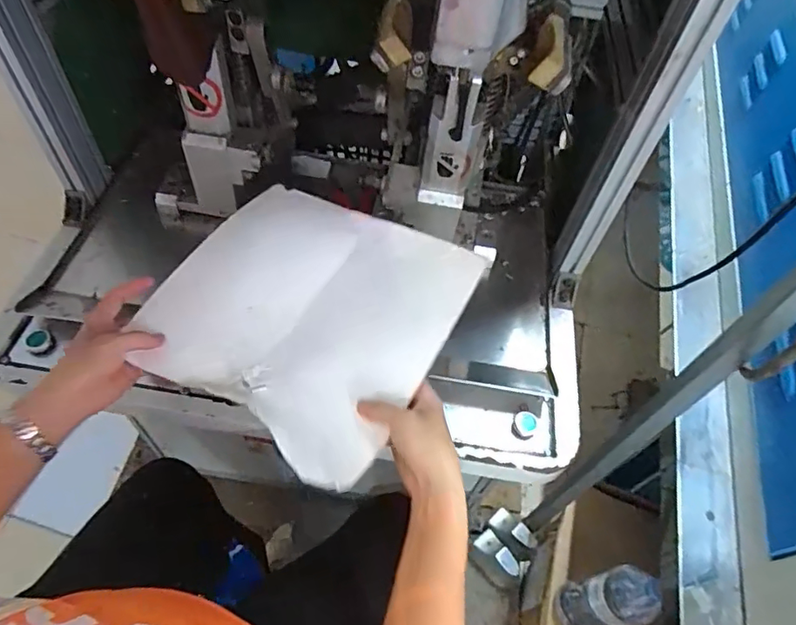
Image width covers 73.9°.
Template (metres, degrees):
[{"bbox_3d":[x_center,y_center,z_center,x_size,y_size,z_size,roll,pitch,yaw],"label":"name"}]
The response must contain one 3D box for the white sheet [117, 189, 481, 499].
[{"bbox_3d":[-0.088,-0.005,0.540,0.279,0.066,0.270,29,58,14],"label":"white sheet"}]

